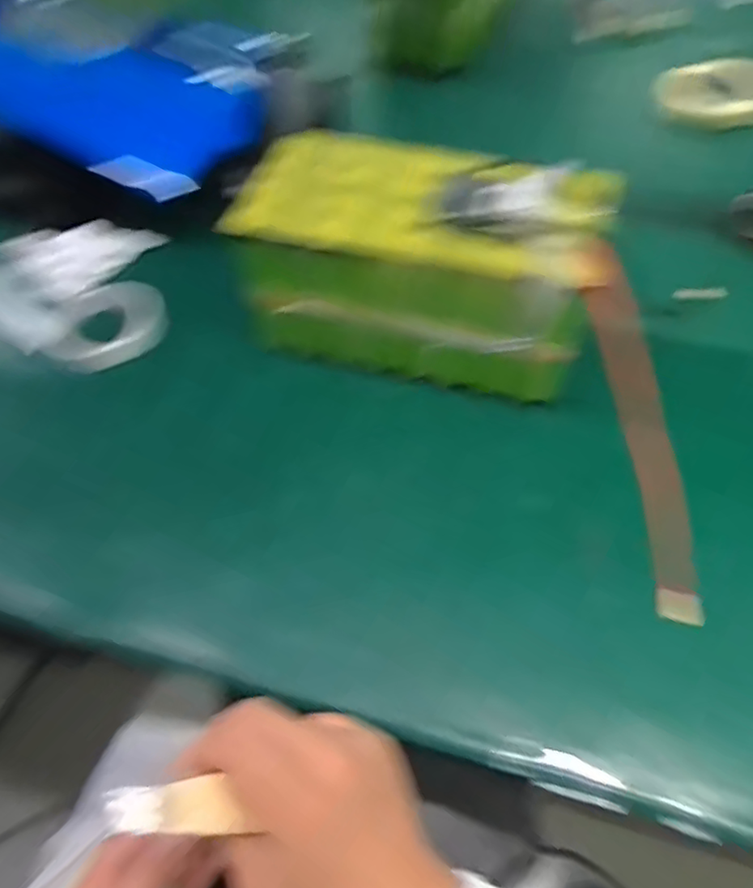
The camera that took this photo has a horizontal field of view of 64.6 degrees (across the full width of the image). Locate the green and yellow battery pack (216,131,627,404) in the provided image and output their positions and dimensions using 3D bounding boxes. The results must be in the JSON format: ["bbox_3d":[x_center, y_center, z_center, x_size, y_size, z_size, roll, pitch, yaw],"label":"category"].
[{"bbox_3d":[0.037,-0.153,0.537,0.287,0.172,0.135,13,58,12],"label":"green and yellow battery pack"}]

